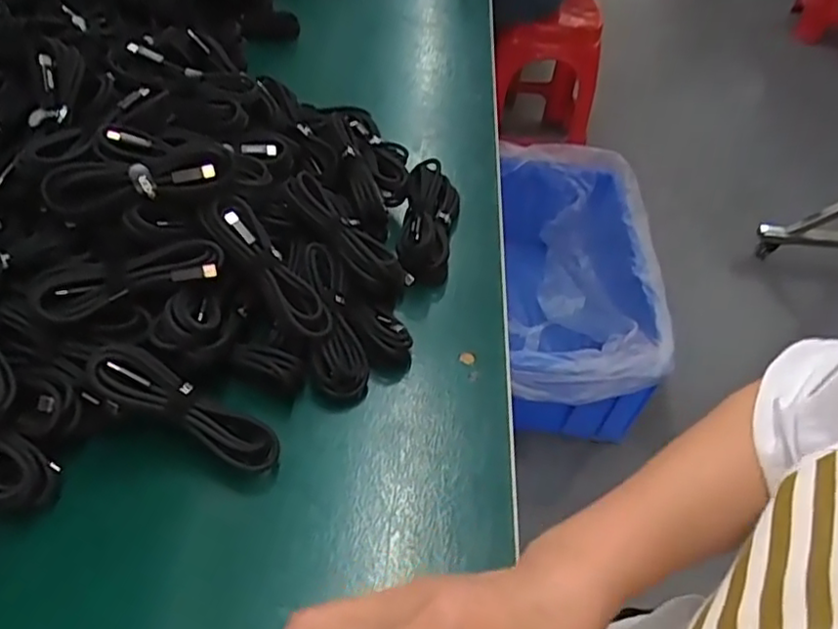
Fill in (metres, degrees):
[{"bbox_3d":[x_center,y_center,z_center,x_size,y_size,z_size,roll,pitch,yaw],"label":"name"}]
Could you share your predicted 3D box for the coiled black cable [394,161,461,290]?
[{"bbox_3d":[0.009,-0.078,0.516,0.042,0.034,0.118,10,48,2],"label":"coiled black cable"}]

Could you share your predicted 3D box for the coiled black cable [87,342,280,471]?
[{"bbox_3d":[-0.132,0.053,0.367,0.112,0.009,0.030,32,49,-7],"label":"coiled black cable"}]

